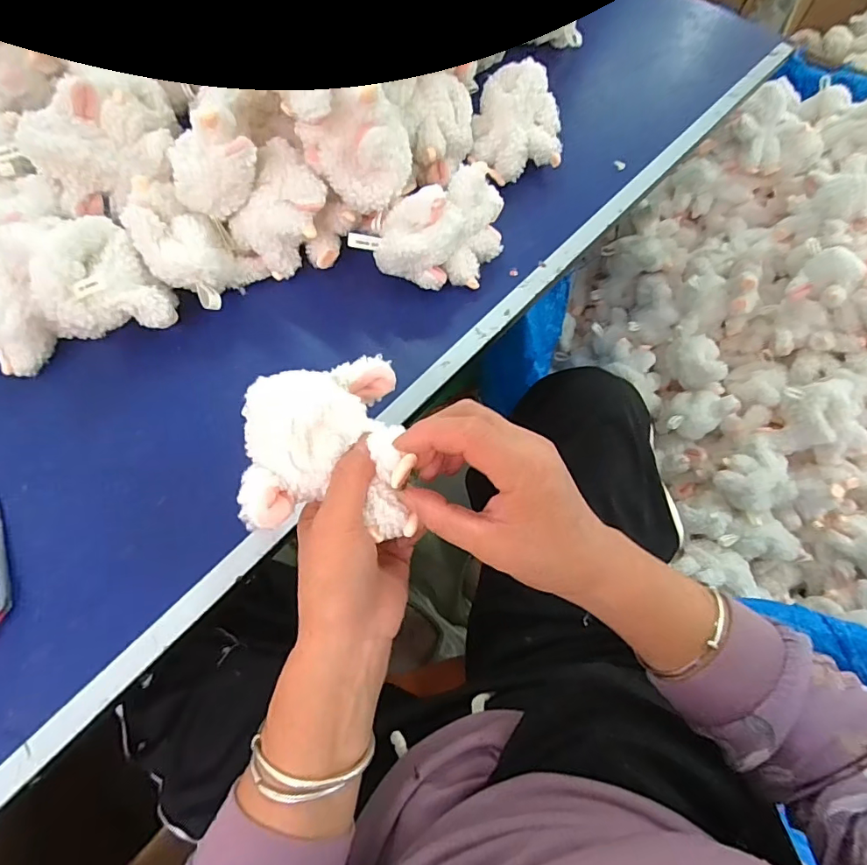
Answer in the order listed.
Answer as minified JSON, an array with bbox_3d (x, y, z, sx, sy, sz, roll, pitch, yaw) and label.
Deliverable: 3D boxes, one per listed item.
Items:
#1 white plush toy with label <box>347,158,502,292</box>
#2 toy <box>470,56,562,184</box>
[{"bbox_3d":[0.003,-0.174,0.436,0.136,0.074,0.074,-24,69,-12],"label":"white plush toy with label"},{"bbox_3d":[0.087,-0.322,0.511,0.090,0.066,0.111,1,66,-2],"label":"toy"}]

